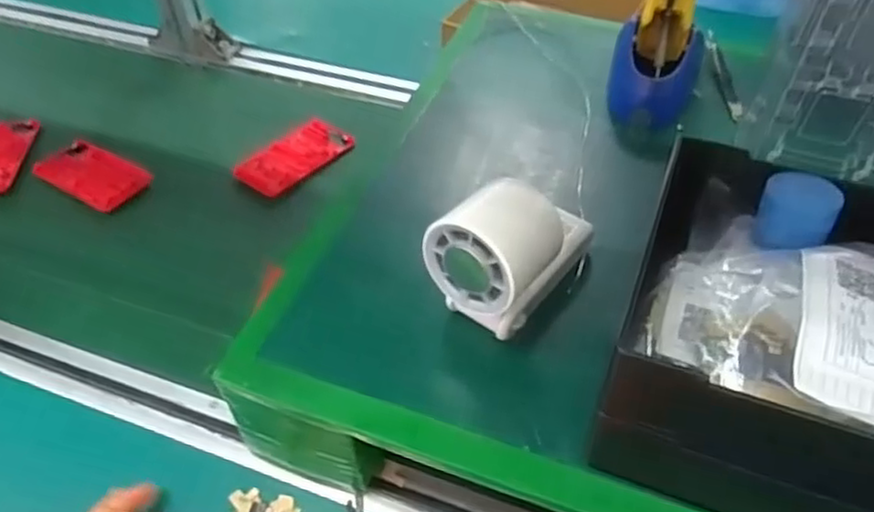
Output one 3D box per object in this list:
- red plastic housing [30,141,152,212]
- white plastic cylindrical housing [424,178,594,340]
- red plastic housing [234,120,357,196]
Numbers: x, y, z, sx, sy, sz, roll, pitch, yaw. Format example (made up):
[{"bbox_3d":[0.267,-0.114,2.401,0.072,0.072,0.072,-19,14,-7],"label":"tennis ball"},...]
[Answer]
[{"bbox_3d":[-0.348,-0.084,0.695,0.113,0.011,0.068,25,53,21],"label":"red plastic housing"},{"bbox_3d":[0.050,-0.008,0.428,0.060,0.098,0.116,29,54,25],"label":"white plastic cylindrical housing"},{"bbox_3d":[-0.150,-0.104,0.718,0.060,0.009,0.119,36,58,28],"label":"red plastic housing"}]

